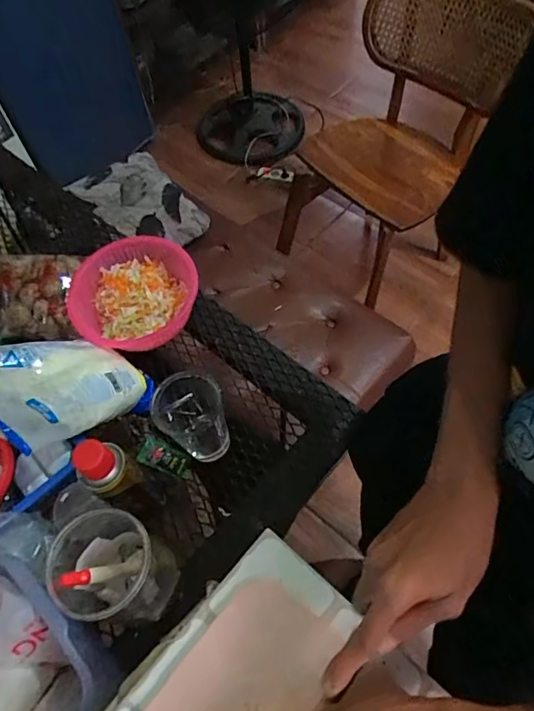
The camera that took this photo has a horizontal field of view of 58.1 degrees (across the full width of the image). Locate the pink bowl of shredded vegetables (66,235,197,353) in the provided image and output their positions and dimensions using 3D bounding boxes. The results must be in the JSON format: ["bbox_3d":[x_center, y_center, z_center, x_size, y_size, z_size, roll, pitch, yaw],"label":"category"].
[{"bbox_3d":[-0.200,-0.087,0.724,0.191,0.069,0.172,-19,60,-6],"label":"pink bowl of shredded vegetables"}]

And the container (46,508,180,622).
[{"bbox_3d":[-0.158,0.231,0.507,0.095,0.142,0.084,7,61,8],"label":"container"}]

